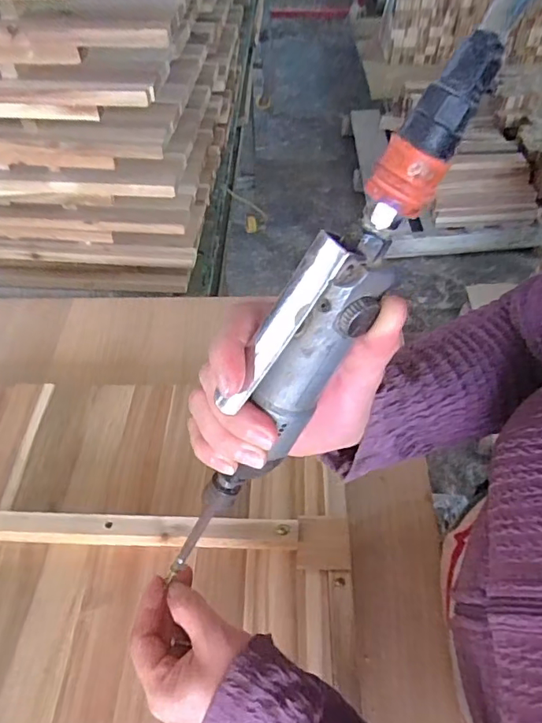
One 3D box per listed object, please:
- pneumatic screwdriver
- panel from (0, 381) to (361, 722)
[{"bbox_3d":[0.007,0.006,0.241,0.044,0.289,0.027,-3,43,-41],"label":"pneumatic screwdriver"},{"bbox_3d":[-0.140,0.159,0.479,0.414,0.036,0.341,0,51,2],"label":"panel"}]

